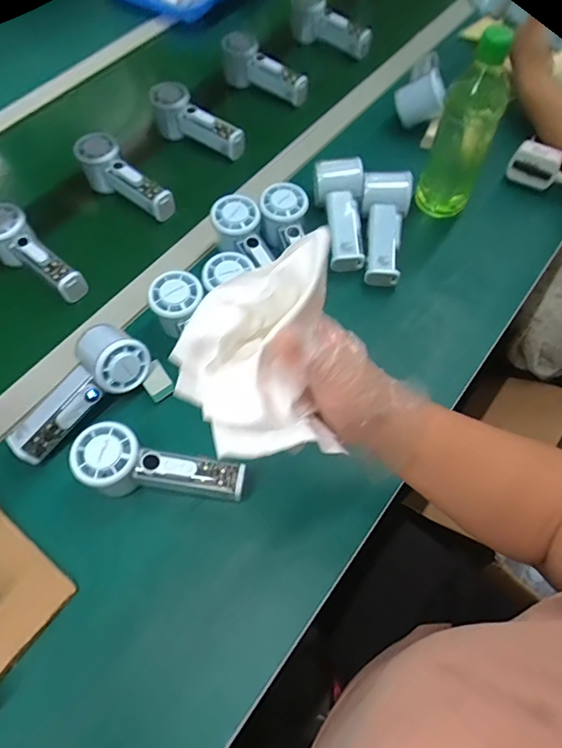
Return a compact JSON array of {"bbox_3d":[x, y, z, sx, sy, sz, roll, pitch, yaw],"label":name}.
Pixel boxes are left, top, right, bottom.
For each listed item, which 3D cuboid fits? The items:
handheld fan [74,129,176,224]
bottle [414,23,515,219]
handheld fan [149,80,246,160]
[{"bbox_3d":[-0.208,-0.262,0.623,0.159,0.050,0.059,38,69,5],"label":"handheld fan"},{"bbox_3d":[0.207,-0.270,0.535,0.064,0.209,0.072,16,63,11],"label":"bottle"},{"bbox_3d":[-0.121,-0.361,0.671,0.156,0.062,0.047,35,68,20],"label":"handheld fan"}]

